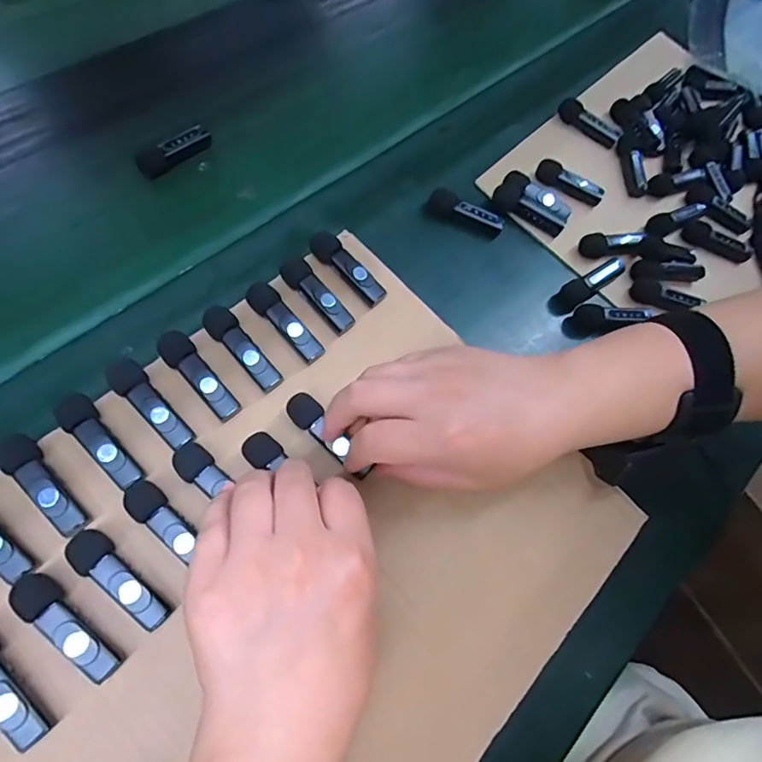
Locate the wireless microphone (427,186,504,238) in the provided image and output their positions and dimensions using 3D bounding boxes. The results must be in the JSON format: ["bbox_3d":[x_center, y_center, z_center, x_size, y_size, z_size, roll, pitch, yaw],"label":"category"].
[{"bbox_3d":[0.072,-0.141,0.412,0.065,0.013,0.019,23,63,-6],"label":"wireless microphone"}]

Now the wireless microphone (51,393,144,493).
[{"bbox_3d":[-0.160,0.033,0.278,0.018,0.011,0.064,-41,83,-20],"label":"wireless microphone"}]

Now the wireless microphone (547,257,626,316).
[{"bbox_3d":[0.176,-0.083,0.408,0.068,0.019,0.022,-32,74,-20],"label":"wireless microphone"}]

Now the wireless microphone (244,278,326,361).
[{"bbox_3d":[-0.063,-0.040,0.323,0.018,0.010,0.063,-41,85,-20],"label":"wireless microphone"}]

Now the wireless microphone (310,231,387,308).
[{"bbox_3d":[-0.023,-0.080,0.345,0.065,0.011,0.018,45,70,5],"label":"wireless microphone"}]

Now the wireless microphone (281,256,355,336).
[{"bbox_3d":[-0.043,-0.059,0.334,0.018,0.011,0.062,-41,85,-20],"label":"wireless microphone"}]

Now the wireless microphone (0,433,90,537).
[{"bbox_3d":[-0.184,0.055,0.265,0.016,0.011,0.065,-41,83,-20],"label":"wireless microphone"}]

